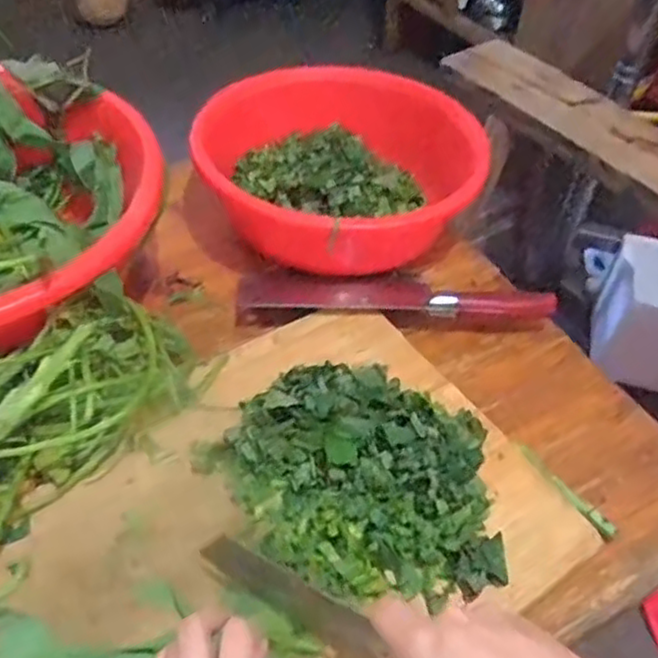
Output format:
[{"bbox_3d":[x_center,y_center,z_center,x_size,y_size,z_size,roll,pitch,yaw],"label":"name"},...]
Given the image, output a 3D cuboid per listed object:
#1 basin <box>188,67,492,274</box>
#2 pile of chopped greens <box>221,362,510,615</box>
[{"bbox_3d":[0.016,-0.192,0.791,0.291,0.095,0.297,3,47,-4],"label":"basin"},{"bbox_3d":[0.025,0.104,0.530,0.197,0.052,0.181,5,47,-2],"label":"pile of chopped greens"}]

